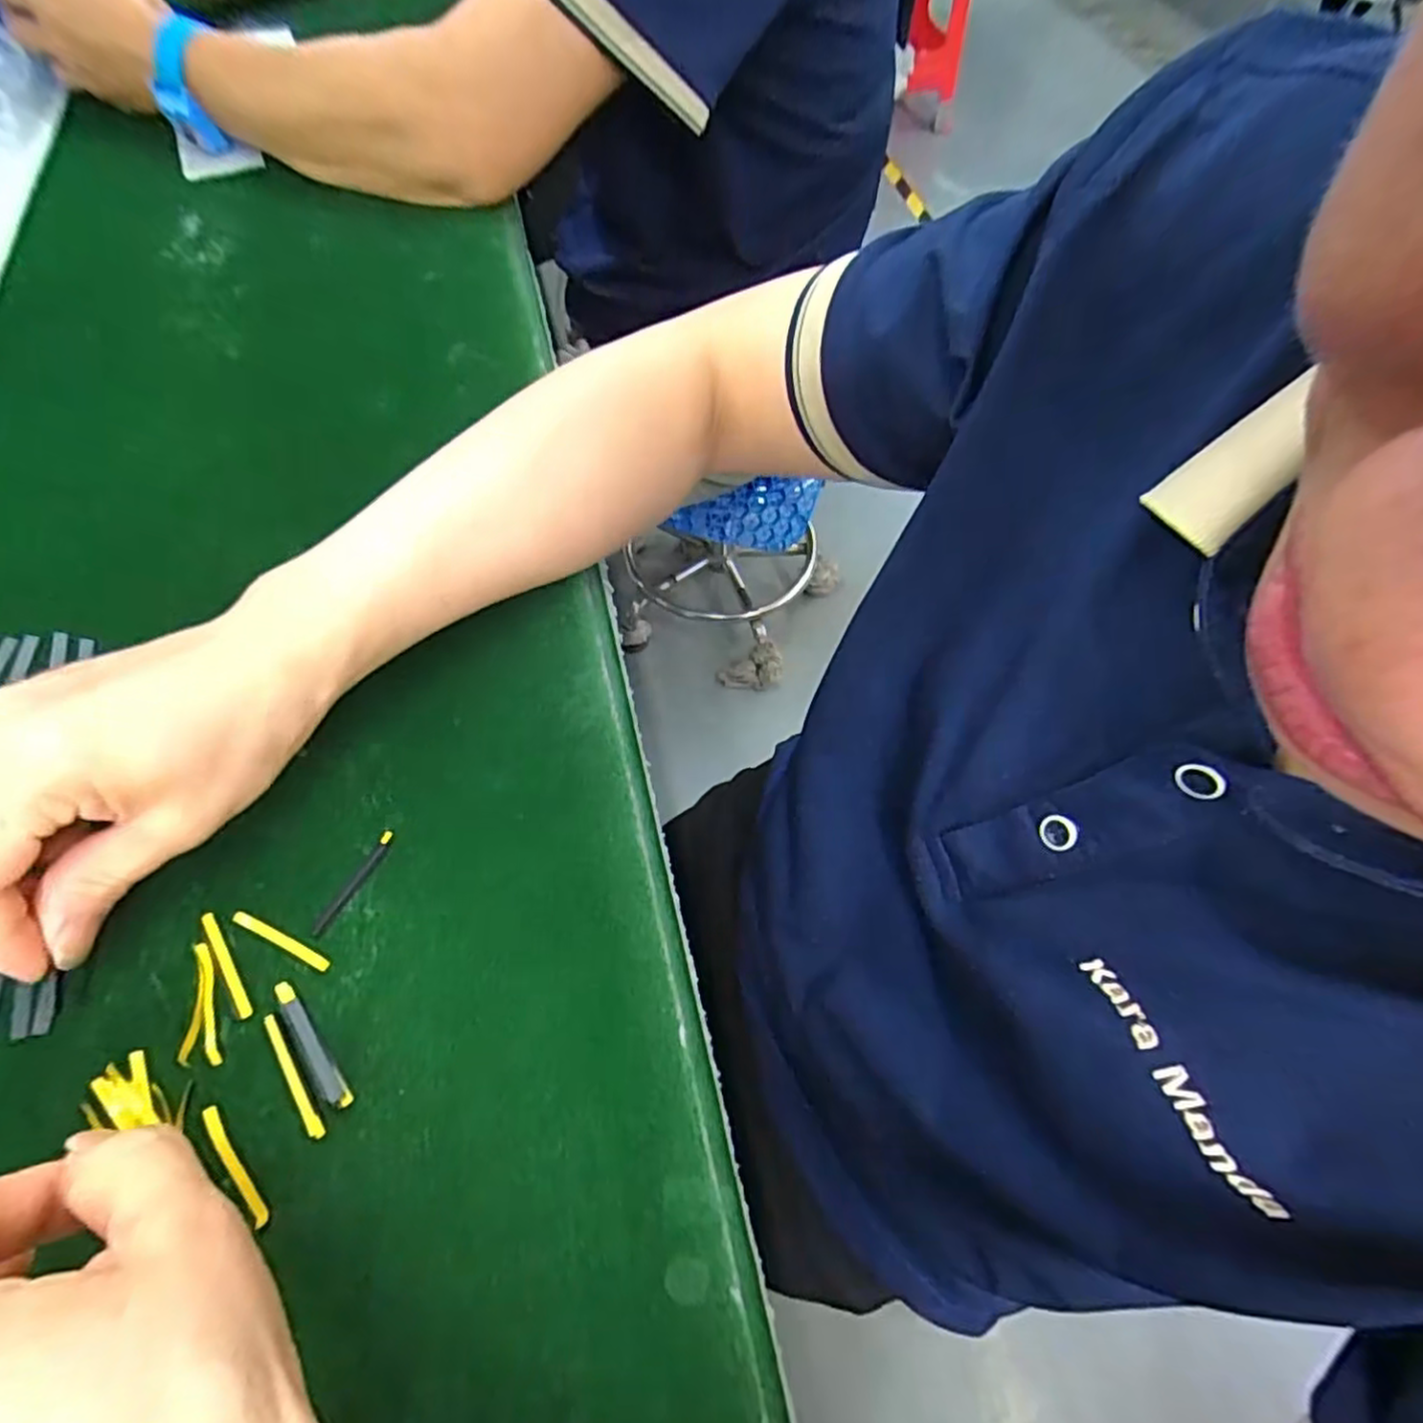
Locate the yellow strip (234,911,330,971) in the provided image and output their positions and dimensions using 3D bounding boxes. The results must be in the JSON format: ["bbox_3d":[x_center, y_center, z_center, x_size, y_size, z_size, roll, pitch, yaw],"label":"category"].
[{"bbox_3d":[-0.145,0.077,0.235,0.038,0.004,0.005,23,63,10],"label":"yellow strip"}]

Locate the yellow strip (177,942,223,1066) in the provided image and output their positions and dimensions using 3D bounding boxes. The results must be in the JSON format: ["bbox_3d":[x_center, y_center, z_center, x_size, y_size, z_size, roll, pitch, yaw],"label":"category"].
[{"bbox_3d":[-0.165,0.094,0.225,0.011,0.004,0.038,-13,63,-10],"label":"yellow strip"}]

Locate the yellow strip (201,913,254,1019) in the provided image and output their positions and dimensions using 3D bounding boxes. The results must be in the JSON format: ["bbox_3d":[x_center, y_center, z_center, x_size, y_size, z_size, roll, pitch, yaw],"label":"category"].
[{"bbox_3d":[-0.161,0.083,0.231,0.004,0.004,0.040,-33,67,-18],"label":"yellow strip"}]

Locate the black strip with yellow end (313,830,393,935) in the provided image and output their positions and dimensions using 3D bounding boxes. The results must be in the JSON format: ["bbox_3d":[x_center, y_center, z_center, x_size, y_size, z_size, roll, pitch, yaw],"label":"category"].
[{"bbox_3d":[-0.126,0.059,0.246,0.005,0.004,0.039,27,64,12],"label":"black strip with yellow end"}]

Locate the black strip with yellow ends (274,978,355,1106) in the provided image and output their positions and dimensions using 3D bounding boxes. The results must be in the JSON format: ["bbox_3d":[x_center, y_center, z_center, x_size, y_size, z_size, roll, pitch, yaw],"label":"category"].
[{"bbox_3d":[-0.127,0.105,0.220,0.006,0.004,0.045,-36,68,-20],"label":"black strip with yellow ends"}]

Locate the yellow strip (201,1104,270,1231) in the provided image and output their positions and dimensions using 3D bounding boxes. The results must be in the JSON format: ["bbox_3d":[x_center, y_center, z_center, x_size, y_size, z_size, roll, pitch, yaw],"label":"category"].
[{"bbox_3d":[-0.141,0.133,0.205,0.005,0.004,0.038,-37,69,-20],"label":"yellow strip"}]

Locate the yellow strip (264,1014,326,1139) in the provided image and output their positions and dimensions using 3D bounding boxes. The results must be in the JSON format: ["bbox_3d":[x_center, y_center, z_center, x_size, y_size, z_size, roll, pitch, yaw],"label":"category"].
[{"bbox_3d":[-0.131,0.113,0.216,0.004,0.004,0.041,-33,68,-19],"label":"yellow strip"}]

